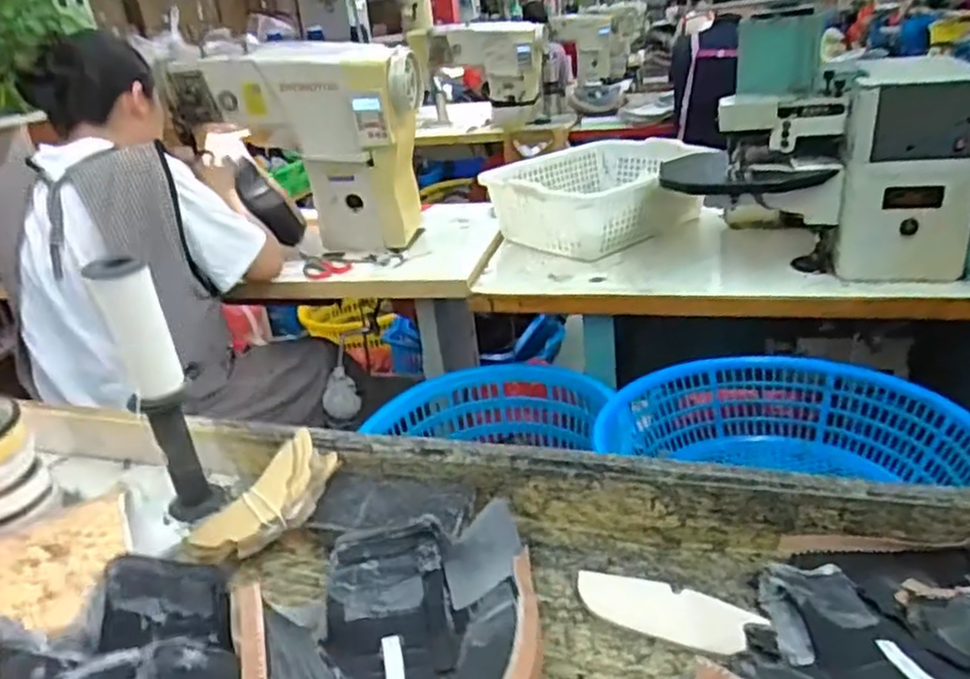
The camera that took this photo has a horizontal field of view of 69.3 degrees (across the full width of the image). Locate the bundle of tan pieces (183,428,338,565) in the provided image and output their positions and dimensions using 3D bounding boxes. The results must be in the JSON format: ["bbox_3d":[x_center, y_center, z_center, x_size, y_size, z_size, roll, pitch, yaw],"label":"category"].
[{"bbox_3d":[-0.222,0.165,0.715,0.157,0.042,0.075,-41,38,-19],"label":"bundle of tan pieces"}]

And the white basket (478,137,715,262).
[{"bbox_3d":[0.254,-0.332,1.613,0.412,0.150,0.451,19,34,42],"label":"white basket"}]

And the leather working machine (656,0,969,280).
[{"bbox_3d":[0.640,-0.339,1.259,0.561,0.401,0.248,11,29,31],"label":"leather working machine"}]

